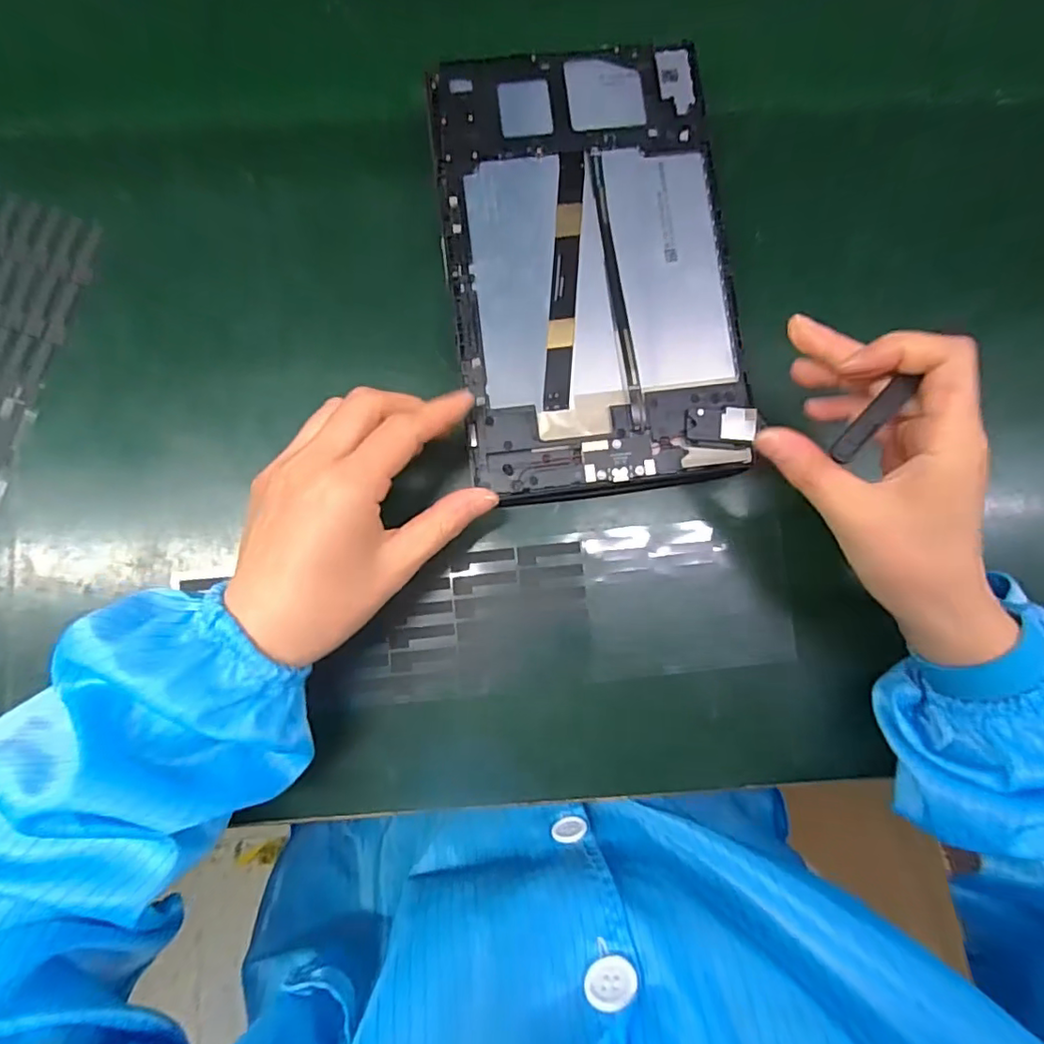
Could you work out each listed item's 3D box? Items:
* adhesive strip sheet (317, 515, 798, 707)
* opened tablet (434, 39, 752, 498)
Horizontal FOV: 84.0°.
[{"bbox_3d":[0.022,0.049,0.320,0.251,0.007,0.082,-6,84,-3],"label":"adhesive strip sheet"},{"bbox_3d":[0.036,-0.139,0.312,0.149,0.007,0.244,-6,85,-2],"label":"opened tablet"}]

